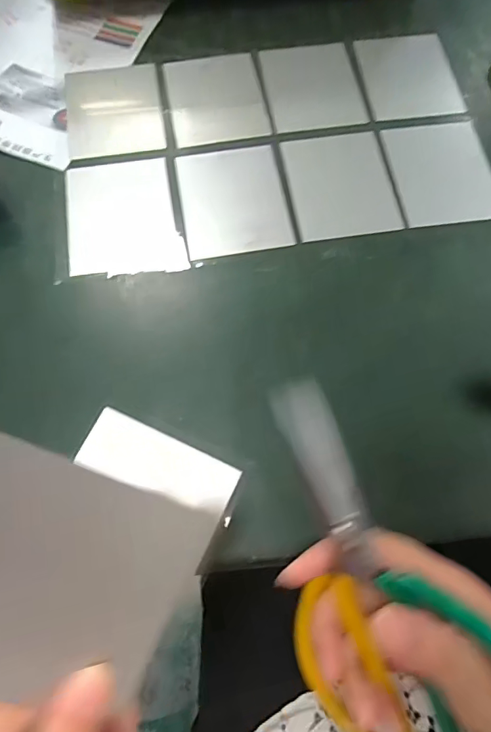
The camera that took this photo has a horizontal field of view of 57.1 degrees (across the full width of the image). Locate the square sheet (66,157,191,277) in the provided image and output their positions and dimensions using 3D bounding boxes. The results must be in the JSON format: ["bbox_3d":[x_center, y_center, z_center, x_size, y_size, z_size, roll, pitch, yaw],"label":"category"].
[{"bbox_3d":[-0.094,-0.116,0.353,0.086,0.007,0.101,-7,71,-4],"label":"square sheet"}]

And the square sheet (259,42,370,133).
[{"bbox_3d":[0.059,-0.249,0.399,0.079,0.004,0.097,-8,71,-5],"label":"square sheet"}]

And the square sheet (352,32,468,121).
[{"bbox_3d":[0.143,-0.258,0.400,0.078,0.004,0.099,-8,68,0],"label":"square sheet"}]

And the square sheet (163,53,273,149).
[{"bbox_3d":[-0.026,-0.235,0.396,0.081,0.005,0.097,-10,71,-5],"label":"square sheet"}]

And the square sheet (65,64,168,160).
[{"bbox_3d":[-0.113,-0.221,0.390,0.079,0.004,0.098,-8,71,-5],"label":"square sheet"}]

